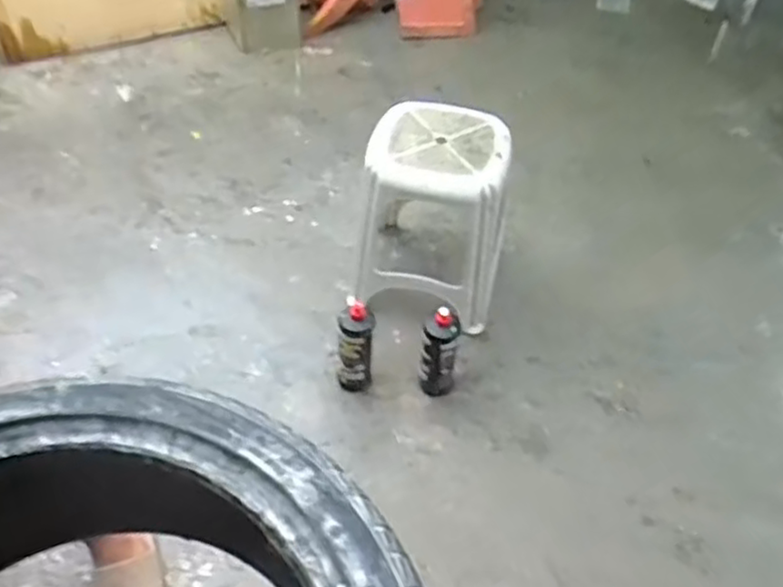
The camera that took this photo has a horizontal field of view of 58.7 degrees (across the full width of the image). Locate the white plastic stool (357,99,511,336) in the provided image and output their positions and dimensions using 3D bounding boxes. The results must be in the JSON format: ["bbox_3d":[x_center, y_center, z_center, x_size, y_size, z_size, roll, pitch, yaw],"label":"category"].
[{"bbox_3d":[0.095,-0.204,1.729,0.346,0.439,0.344,8,50,3],"label":"white plastic stool"}]

